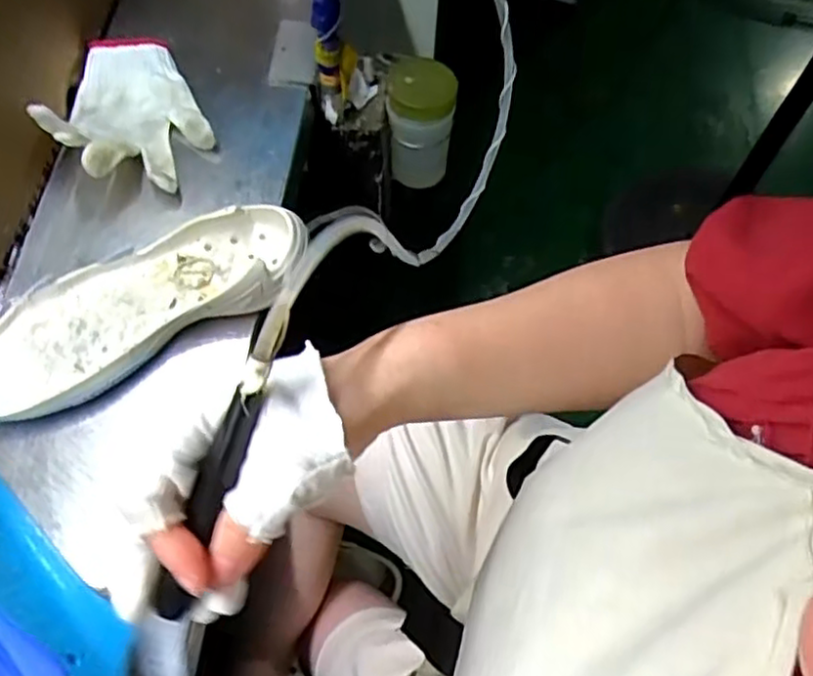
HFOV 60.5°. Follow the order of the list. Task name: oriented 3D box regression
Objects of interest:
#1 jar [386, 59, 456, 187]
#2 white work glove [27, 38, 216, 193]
[{"bbox_3d":[0.019,-0.238,0.778,0.069,0.135,0.063,0,63,-1],"label":"jar"},{"bbox_3d":[-0.259,-0.209,0.629,0.131,0.054,0.185,-25,66,-13],"label":"white work glove"}]

